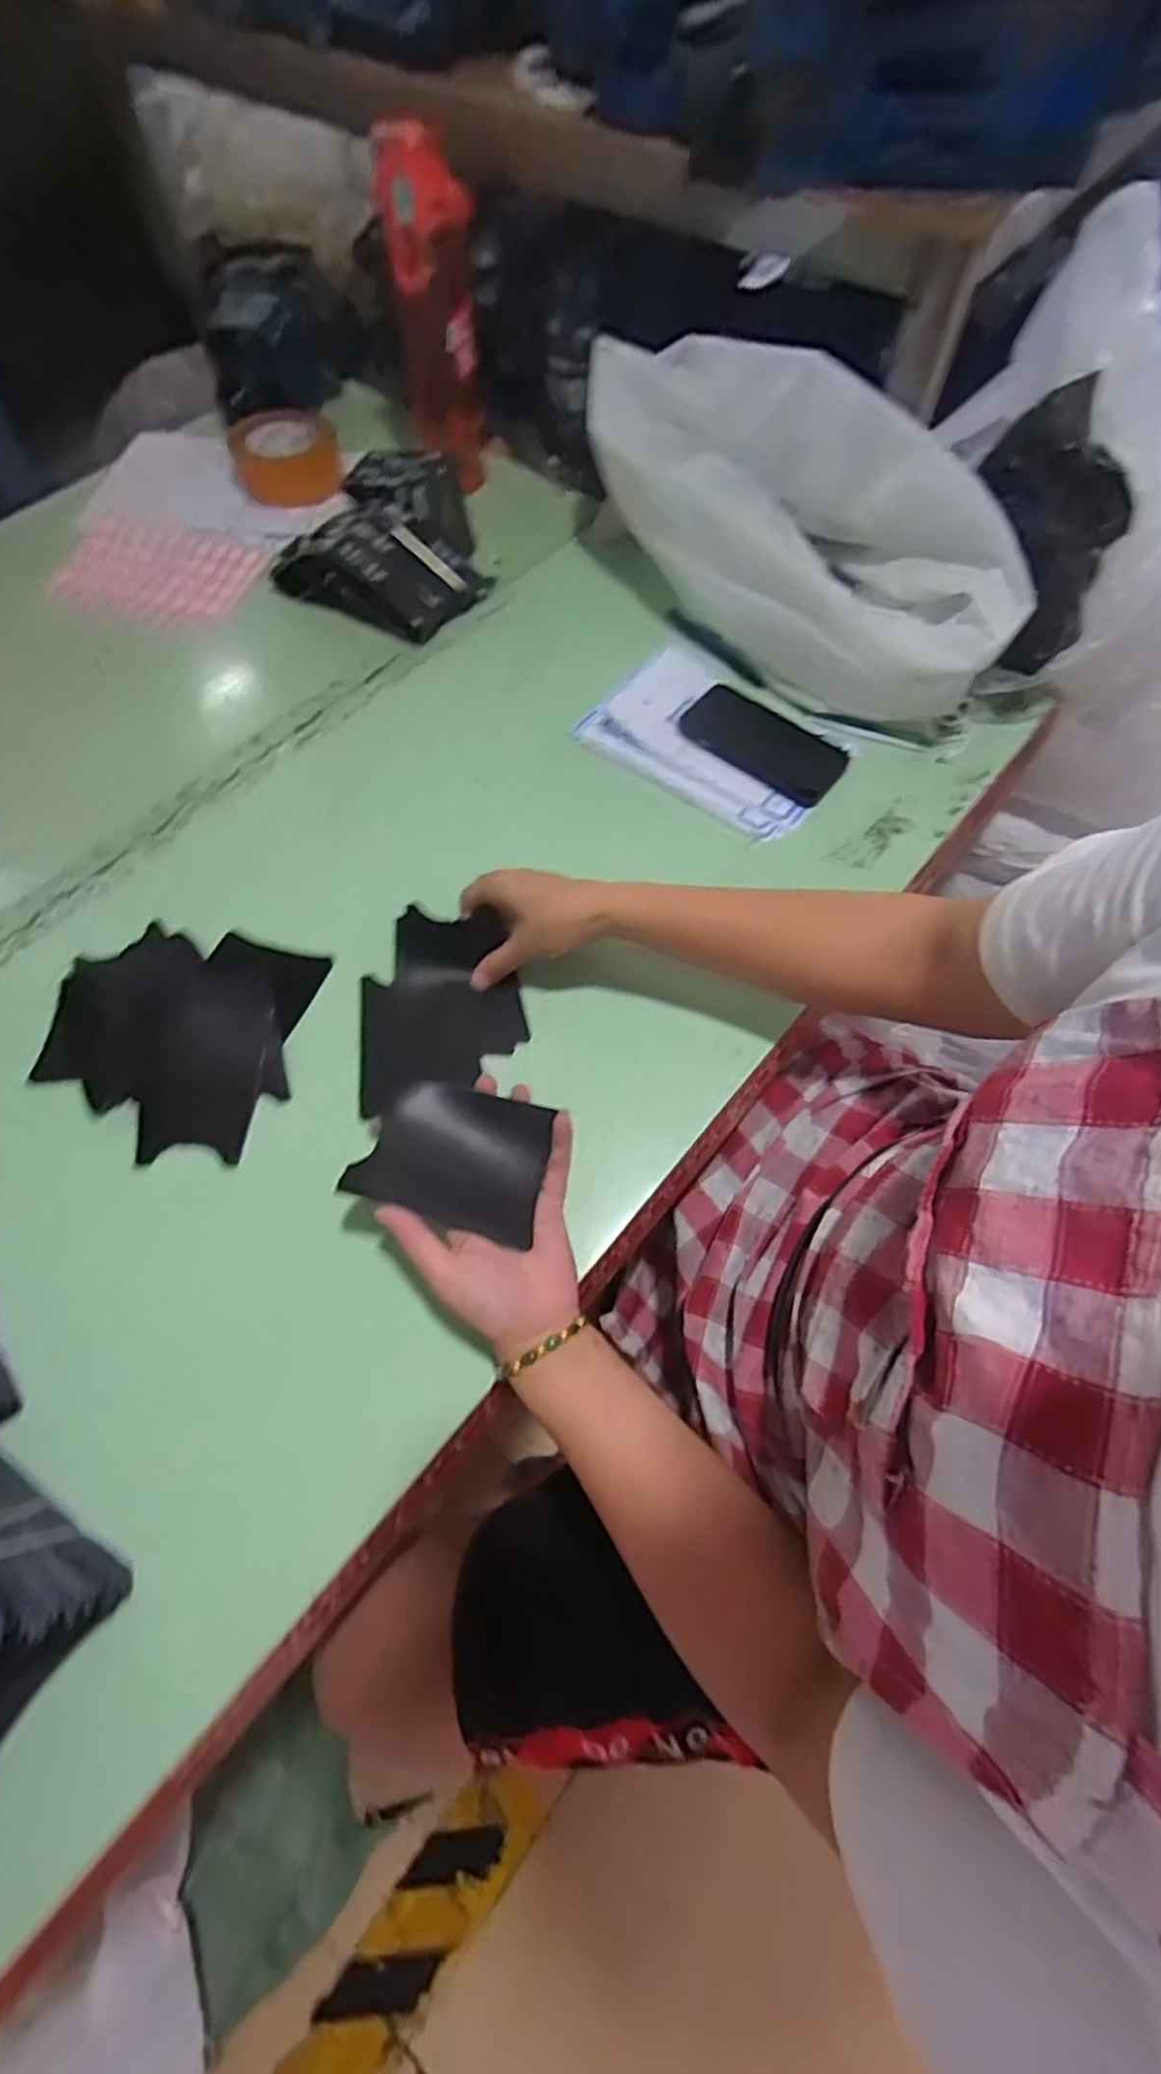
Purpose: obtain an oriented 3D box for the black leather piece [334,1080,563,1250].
[{"bbox_3d":[-0.074,0.070,0.457,0.106,0.026,0.087,18,67,8],"label":"black leather piece"}]

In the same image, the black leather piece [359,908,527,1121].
[{"bbox_3d":[-0.108,-0.027,0.547,0.122,0.033,0.135,-12,66,-5],"label":"black leather piece"}]

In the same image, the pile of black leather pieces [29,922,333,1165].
[{"bbox_3d":[-0.307,-0.003,0.558,0.191,0.009,0.172,7,66,3],"label":"pile of black leather pieces"}]

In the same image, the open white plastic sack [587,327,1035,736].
[{"bbox_3d":[0.182,-0.445,0.660,0.429,0.171,0.148,37,71,15],"label":"open white plastic sack"}]

